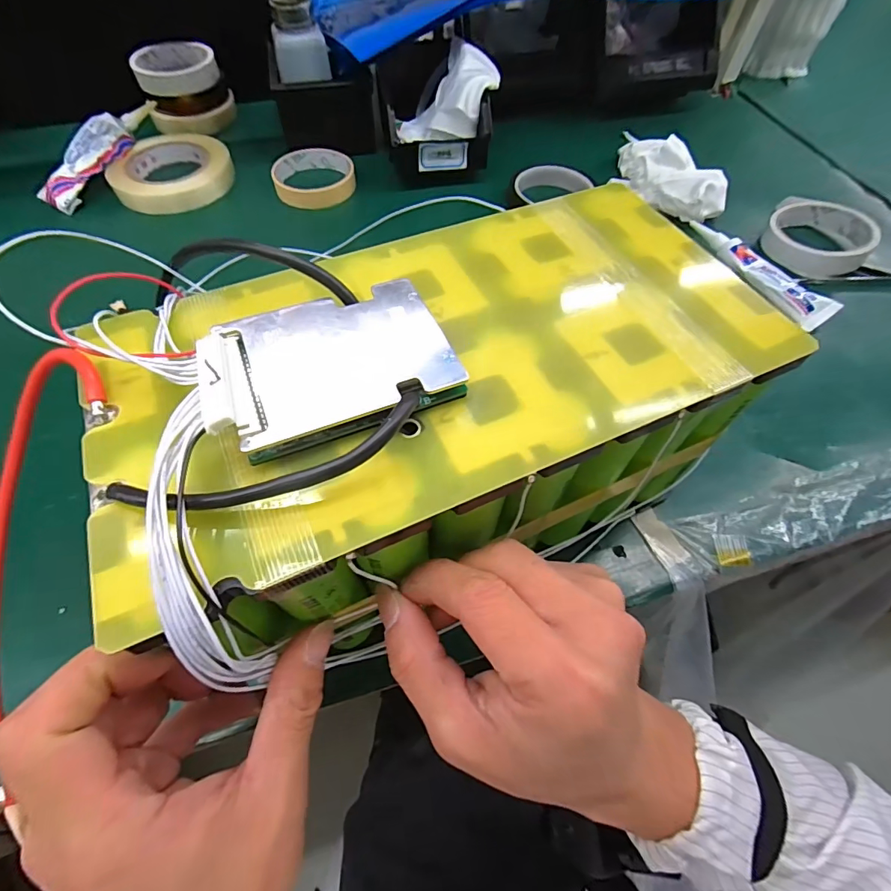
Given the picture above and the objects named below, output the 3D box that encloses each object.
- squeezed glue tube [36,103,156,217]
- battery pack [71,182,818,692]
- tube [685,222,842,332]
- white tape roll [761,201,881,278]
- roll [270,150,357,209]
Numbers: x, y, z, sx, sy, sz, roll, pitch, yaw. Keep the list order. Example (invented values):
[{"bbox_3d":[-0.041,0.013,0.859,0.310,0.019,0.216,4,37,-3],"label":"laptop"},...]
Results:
[{"bbox_3d":[-0.364,-0.309,0.477,0.043,0.025,0.147,35,84,18],"label":"squeezed glue tube"},{"bbox_3d":[0.003,-0.028,0.206,0.268,0.089,0.154,-21,62,-13],"label":"battery pack"},{"bbox_3d":[0.281,-0.158,0.414,0.037,0.022,0.142,-30,65,-18],"label":"tube"},{"bbox_3d":[0.355,-0.199,0.437,0.084,0.031,0.083,1,60,-2],"label":"white tape roll"},{"bbox_3d":[-0.142,-0.292,0.500,0.083,0.023,0.083,1,60,-2],"label":"roll"}]

